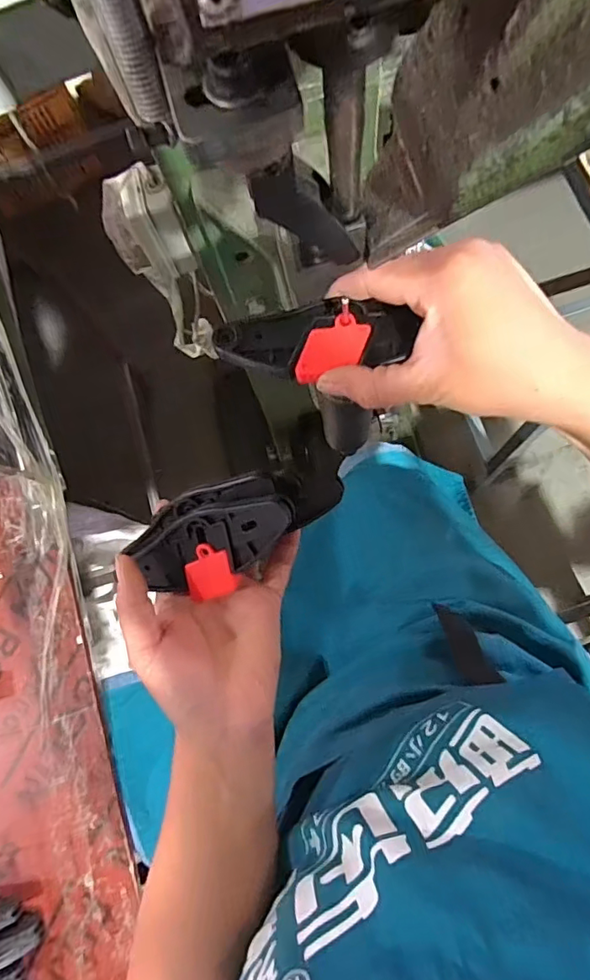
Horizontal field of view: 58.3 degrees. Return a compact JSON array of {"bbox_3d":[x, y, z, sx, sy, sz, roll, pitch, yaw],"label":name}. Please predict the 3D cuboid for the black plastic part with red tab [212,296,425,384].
[{"bbox_3d":[0.010,-0.080,0.285,0.104,0.009,0.042,-3,76,8],"label":"black plastic part with red tab"}]

